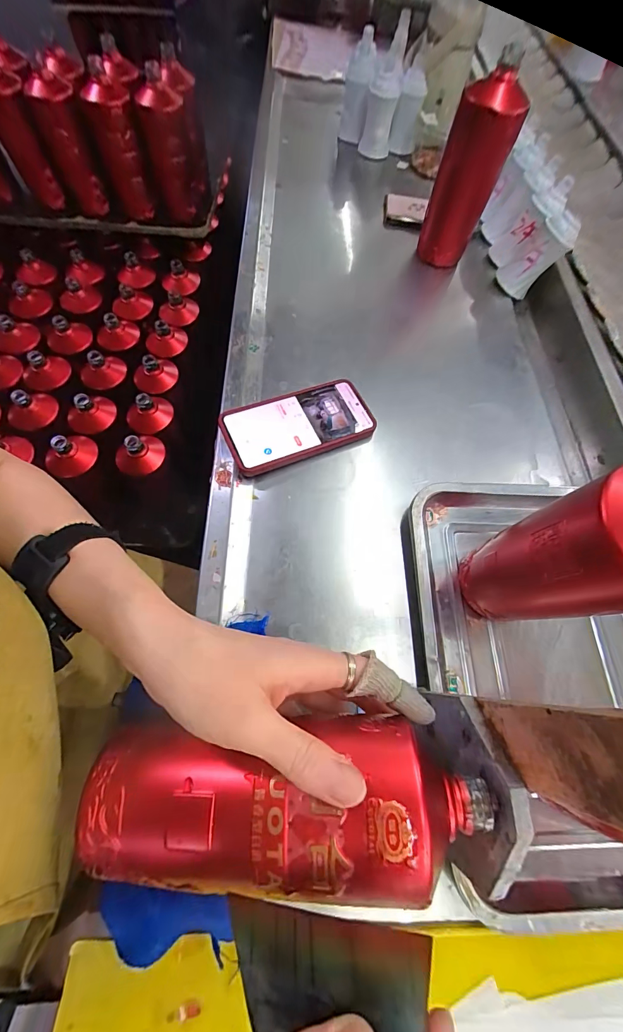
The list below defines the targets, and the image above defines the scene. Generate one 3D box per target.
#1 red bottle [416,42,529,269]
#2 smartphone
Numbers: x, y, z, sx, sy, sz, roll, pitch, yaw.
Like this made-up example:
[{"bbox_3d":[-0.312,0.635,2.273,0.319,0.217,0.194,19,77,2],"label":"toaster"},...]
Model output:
[{"bbox_3d":[0.224,-0.485,0.522,0.083,0.205,0.069,19,67,5],"label":"red bottle"},{"bbox_3d":[-0.011,-0.101,0.408,0.167,0.016,0.085,-21,69,-12],"label":"smartphone"}]

